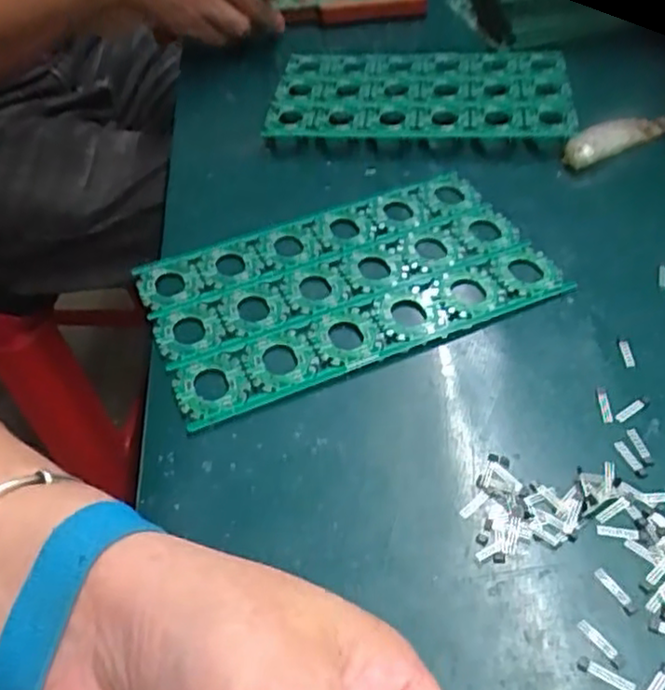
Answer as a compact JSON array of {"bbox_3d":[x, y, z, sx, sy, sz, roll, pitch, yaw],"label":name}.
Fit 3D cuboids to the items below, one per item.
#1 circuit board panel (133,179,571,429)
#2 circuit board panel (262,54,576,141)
[{"bbox_3d":[0.008,-0.037,0.372,0.208,0.007,0.124,-21,47,-16],"label":"circuit board panel"},{"bbox_3d":[0.064,-0.194,0.515,0.206,0.012,0.159,1,45,6],"label":"circuit board panel"}]

